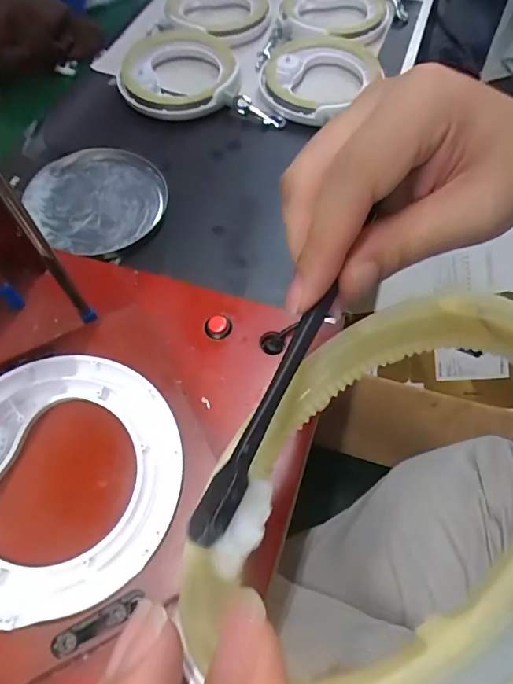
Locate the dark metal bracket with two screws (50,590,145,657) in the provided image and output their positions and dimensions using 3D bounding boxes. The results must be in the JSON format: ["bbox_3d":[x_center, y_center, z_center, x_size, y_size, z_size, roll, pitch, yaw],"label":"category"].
[{"bbox_3d":[-0.073,0.132,0.210,0.043,0.004,0.010,-26,66,-11],"label":"dark metal bracket with two screws"}]

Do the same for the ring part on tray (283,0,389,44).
[{"bbox_3d":[0.096,-0.402,0.540,0.121,0.021,0.132,8,64,4],"label":"ring part on tray"}]

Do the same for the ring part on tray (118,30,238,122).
[{"bbox_3d":[-0.085,-0.297,0.493,0.125,0.031,0.118,-2,64,0],"label":"ring part on tray"}]

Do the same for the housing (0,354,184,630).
[{"bbox_3d":[-0.108,0.068,0.234,0.134,0.012,0.130,0,64,0],"label":"housing"}]

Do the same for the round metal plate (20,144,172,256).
[{"bbox_3d":[-0.148,-0.137,0.426,0.122,0.013,0.122,0,64,0],"label":"round metal plate"}]

